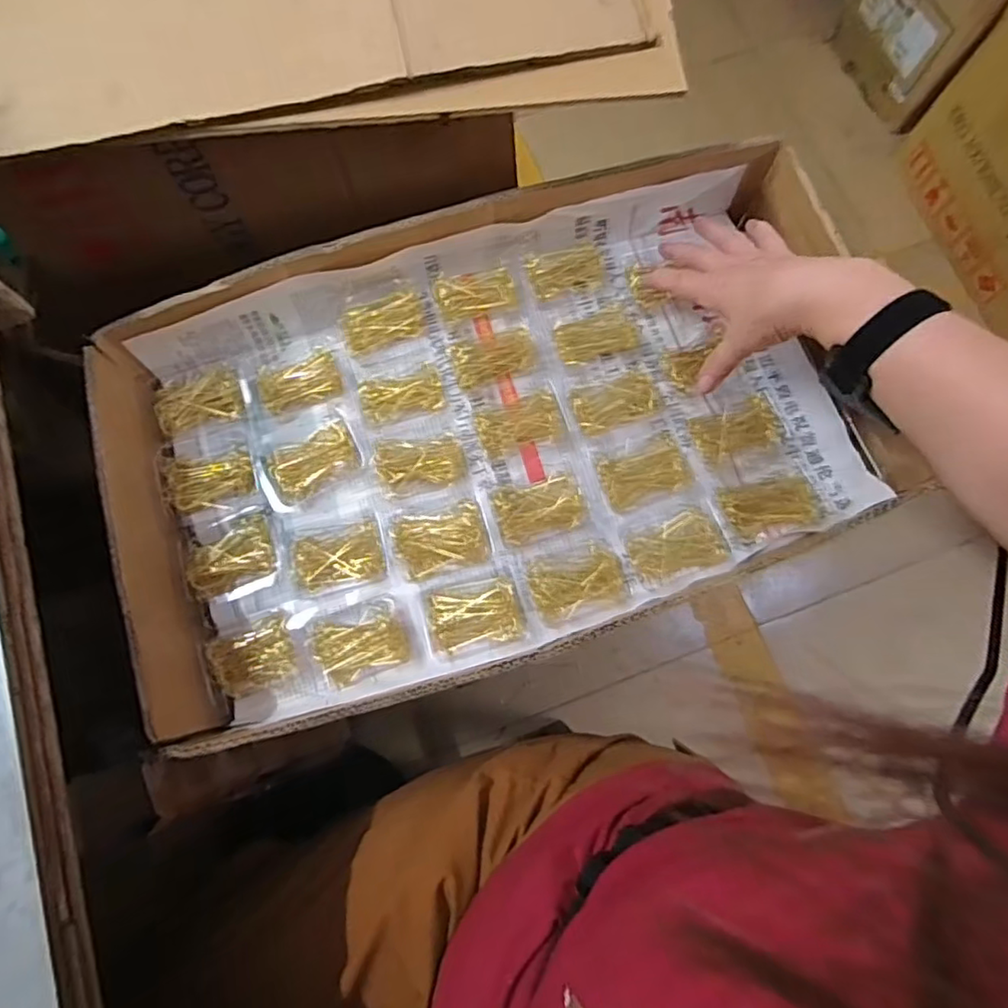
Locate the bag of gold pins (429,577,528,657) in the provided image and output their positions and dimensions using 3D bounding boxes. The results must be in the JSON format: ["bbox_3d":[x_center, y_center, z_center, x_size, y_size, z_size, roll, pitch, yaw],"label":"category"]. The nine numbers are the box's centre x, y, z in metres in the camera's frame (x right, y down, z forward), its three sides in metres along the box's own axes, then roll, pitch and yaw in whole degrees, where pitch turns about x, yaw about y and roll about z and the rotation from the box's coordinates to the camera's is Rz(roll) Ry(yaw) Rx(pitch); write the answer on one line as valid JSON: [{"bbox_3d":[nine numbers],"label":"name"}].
[{"bbox_3d":[-0.022,0.085,0.469,0.069,0.020,0.051,-12,75,-4],"label":"bag of gold pins"}]

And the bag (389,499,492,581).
[{"bbox_3d":[-0.050,0.028,0.484,0.071,0.023,0.050,-14,76,-4],"label":"bag"}]

